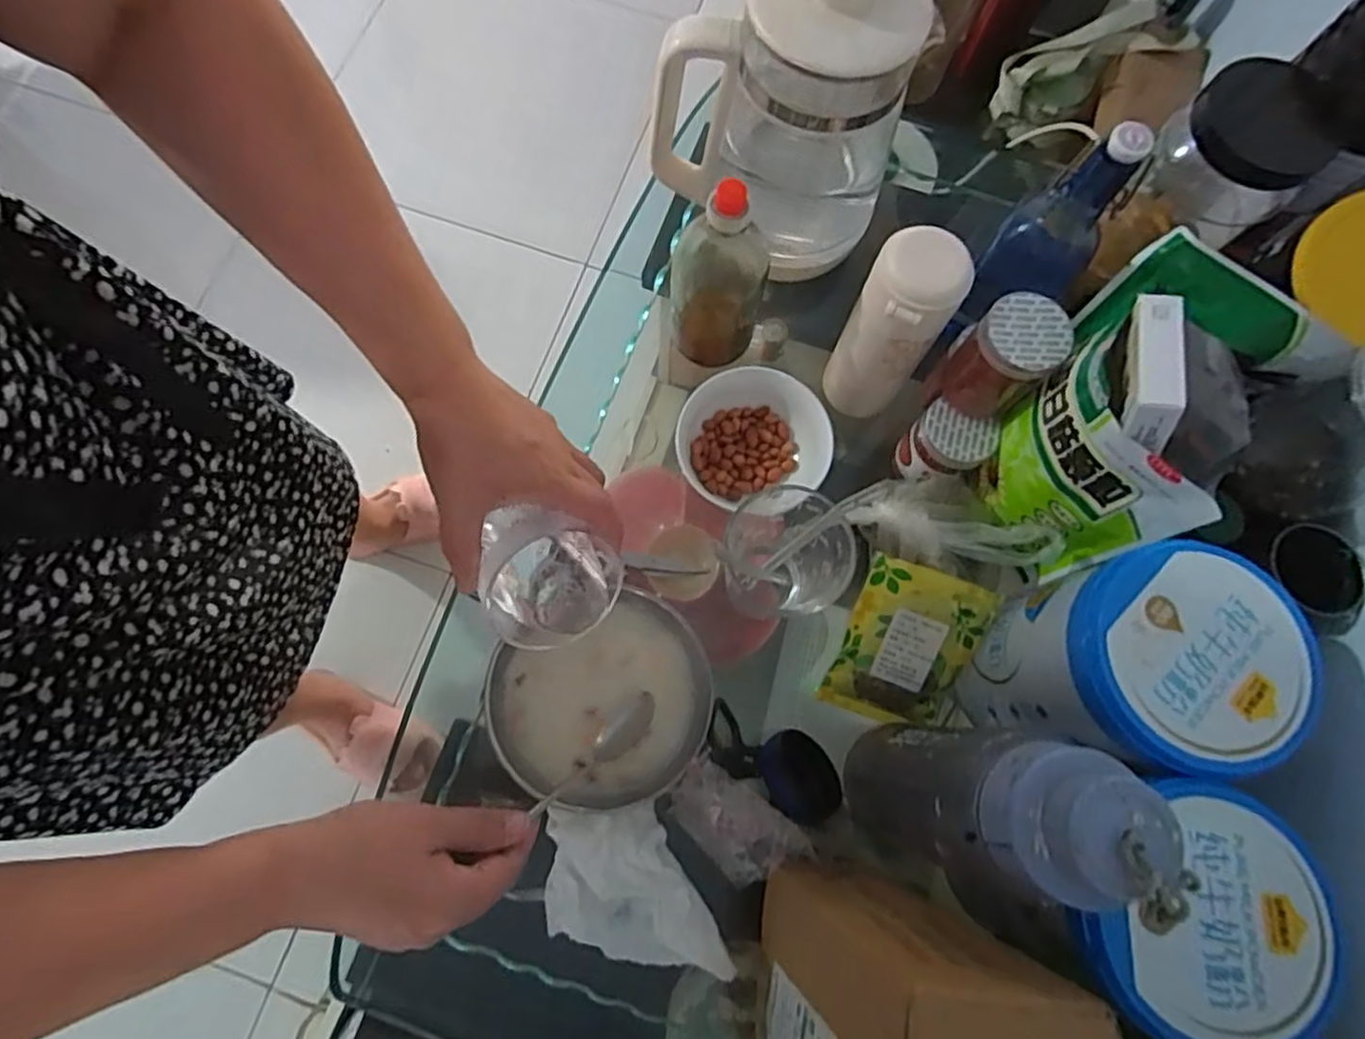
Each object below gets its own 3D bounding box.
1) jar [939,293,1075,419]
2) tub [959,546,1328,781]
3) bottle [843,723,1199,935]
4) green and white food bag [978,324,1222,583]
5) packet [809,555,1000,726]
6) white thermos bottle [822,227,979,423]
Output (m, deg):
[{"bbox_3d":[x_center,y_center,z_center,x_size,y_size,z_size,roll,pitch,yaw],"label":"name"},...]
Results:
[{"bbox_3d":[0.230,-0.116,0.505,0.056,0.080,0.056,1,74,-2],"label":"jar"},{"bbox_3d":[0.281,0.095,0.465,0.126,0.173,0.124,12,74,1],"label":"tub"},{"bbox_3d":[0.164,0.162,0.401,0.064,0.274,0.077,25,75,5],"label":"bottle"},{"bbox_3d":[0.263,-0.037,0.482,0.042,0.154,0.136,-14,75,-6],"label":"green and white food bag"},{"bbox_3d":[0.168,0.098,0.530,0.092,0.012,0.132,20,112,4],"label":"packet"},{"bbox_3d":[0.157,-0.144,0.536,0.064,0.169,0.066,26,75,5],"label":"white thermos bottle"}]

